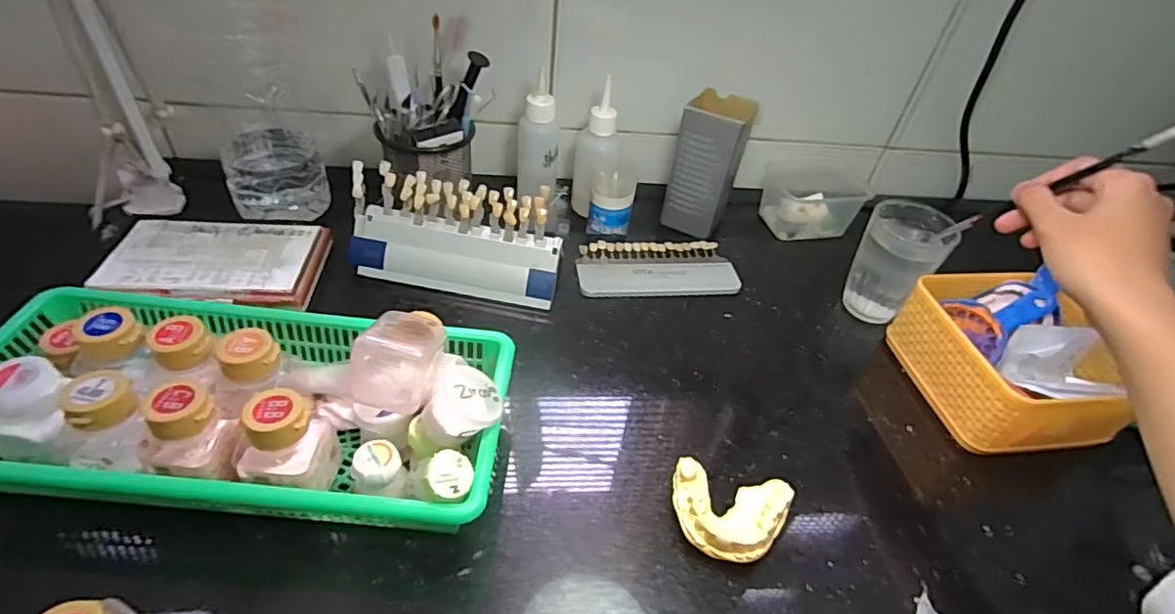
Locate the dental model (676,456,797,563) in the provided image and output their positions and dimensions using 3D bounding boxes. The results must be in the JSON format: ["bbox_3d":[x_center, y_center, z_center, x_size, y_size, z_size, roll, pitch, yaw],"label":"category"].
[{"bbox_3d":[0.086,0.127,0.350,0.070,0.024,0.052,11,43,4],"label":"dental model"}]

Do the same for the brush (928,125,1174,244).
[{"bbox_3d":[0.315,-0.080,0.399,0.010,0.179,0.008,-15,80,-22],"label":"brush"}]

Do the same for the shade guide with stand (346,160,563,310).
[{"bbox_3d":[-0.110,-0.058,0.484,0.176,0.076,0.058,10,43,3],"label":"shade guide with stand"}]

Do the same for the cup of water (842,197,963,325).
[{"bbox_3d":[0.267,-0.036,0.507,0.064,0.095,0.066,4,43,-4],"label":"cup of water"}]

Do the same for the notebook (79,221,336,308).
[{"bbox_3d":[-0.297,-0.035,0.465,0.148,0.021,0.095,0,43,-7],"label":"notebook"}]

